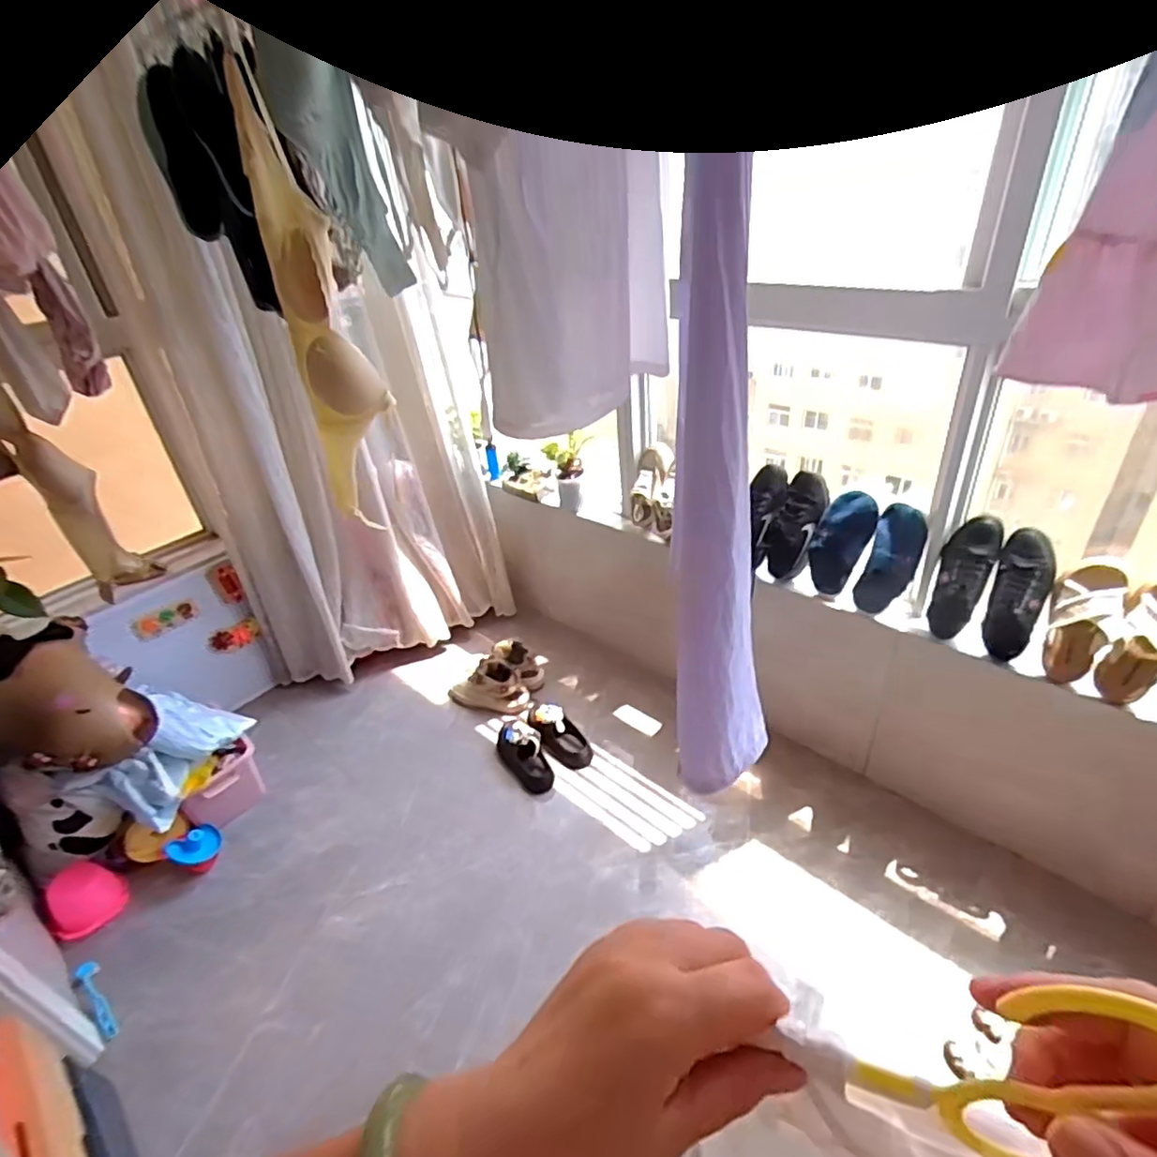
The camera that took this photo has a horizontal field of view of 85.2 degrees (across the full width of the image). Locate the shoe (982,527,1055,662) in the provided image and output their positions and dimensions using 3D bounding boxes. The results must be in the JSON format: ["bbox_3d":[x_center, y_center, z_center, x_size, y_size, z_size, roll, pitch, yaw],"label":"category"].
[{"bbox_3d":[0.882,0.035,1.266,0.093,0.269,0.087,15,0,28],"label":"shoe"}]

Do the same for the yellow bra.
[{"bbox_3d":[-0.380,-0.373,0.979,0.126,0.579,0.079,-20,36,-21],"label":"yellow bra"}]

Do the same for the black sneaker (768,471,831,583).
[{"bbox_3d":[0.530,-0.124,1.529,0.099,0.266,0.087,23,12,35],"label":"black sneaker"}]

